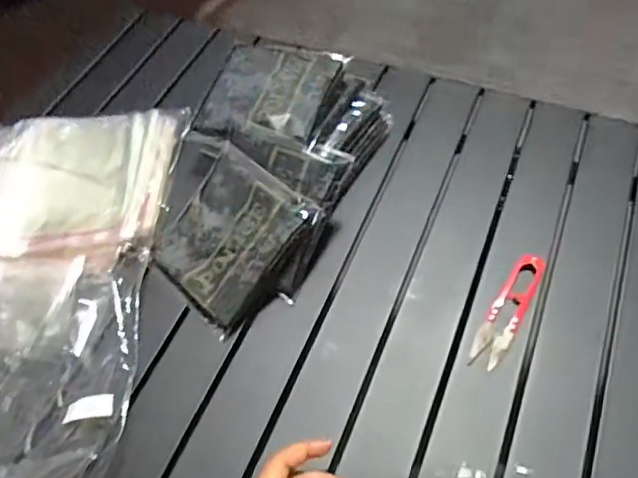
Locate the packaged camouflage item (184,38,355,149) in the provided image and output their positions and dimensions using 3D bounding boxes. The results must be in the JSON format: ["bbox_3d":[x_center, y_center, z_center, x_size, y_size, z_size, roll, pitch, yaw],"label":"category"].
[{"bbox_3d":[-0.051,-0.154,0.578,0.127,0.019,0.132,15,58,14],"label":"packaged camouflage item"}]

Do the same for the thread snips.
[{"bbox_3d":[0.165,0.061,0.492,0.027,0.010,0.119,26,62,20],"label":"thread snips"}]

